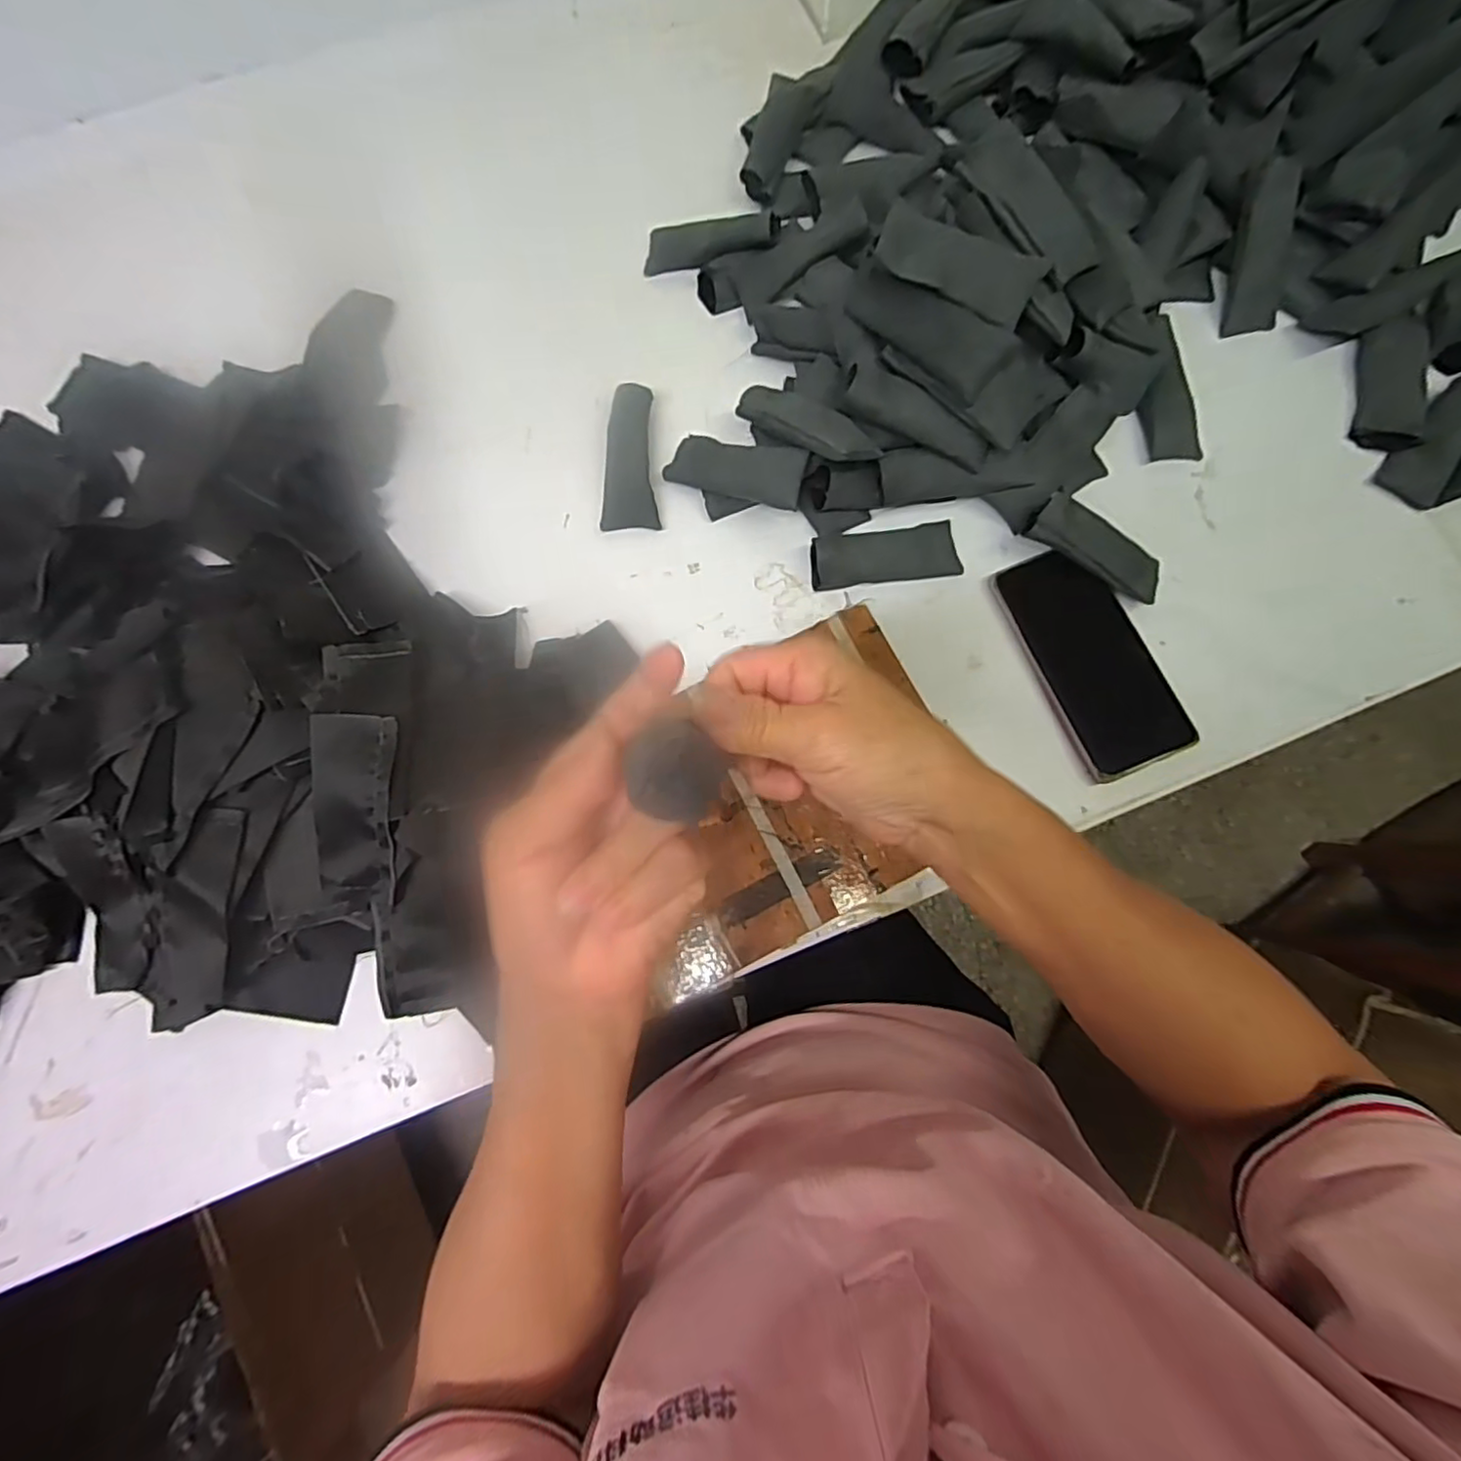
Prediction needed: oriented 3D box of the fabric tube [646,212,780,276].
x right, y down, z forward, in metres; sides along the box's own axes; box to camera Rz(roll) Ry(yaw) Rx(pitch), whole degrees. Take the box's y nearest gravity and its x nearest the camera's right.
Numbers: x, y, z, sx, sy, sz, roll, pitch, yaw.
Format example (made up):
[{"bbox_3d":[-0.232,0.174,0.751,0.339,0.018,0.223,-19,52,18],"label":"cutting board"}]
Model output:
[{"bbox_3d":[-0.017,-0.377,0.494,0.107,0.021,0.028,4,77,21],"label":"fabric tube"}]

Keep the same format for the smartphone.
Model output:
[{"bbox_3d":[0.246,-0.050,0.434,0.076,0.011,0.155,-22,80,-2],"label":"smartphone"}]

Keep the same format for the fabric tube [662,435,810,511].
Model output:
[{"bbox_3d":[0.005,-0.184,0.454,0.103,0.023,0.036,18,78,21],"label":"fabric tube"}]

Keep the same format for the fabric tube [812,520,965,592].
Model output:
[{"bbox_3d":[0.111,-0.126,0.454,0.105,0.023,0.039,-8,78,0],"label":"fabric tube"}]

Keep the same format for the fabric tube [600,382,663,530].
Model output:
[{"bbox_3d":[-0.073,-0.199,0.473,0.040,0.026,0.102,0,78,1],"label":"fabric tube"}]

